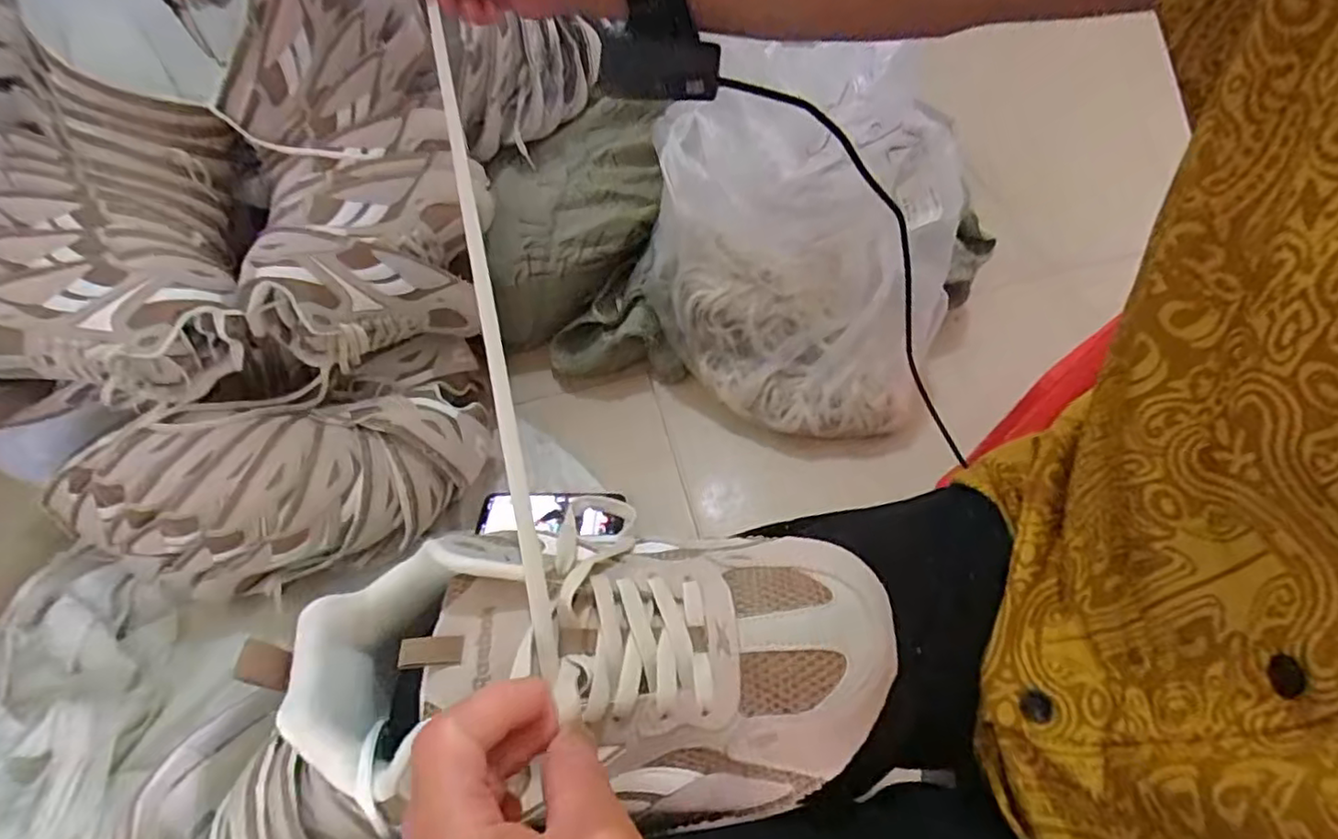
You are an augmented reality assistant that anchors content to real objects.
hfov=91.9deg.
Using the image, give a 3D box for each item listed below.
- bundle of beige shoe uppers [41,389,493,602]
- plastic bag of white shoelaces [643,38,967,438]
[{"bbox_3d":[-0.408,0.074,0.671,0.429,0.141,0.164,-14,58,-5],"label":"bundle of beige shoe uppers"},{"bbox_3d":[0.144,-0.174,0.722,0.331,0.278,0.273,-5,57,1],"label":"plastic bag of white shoelaces"}]

